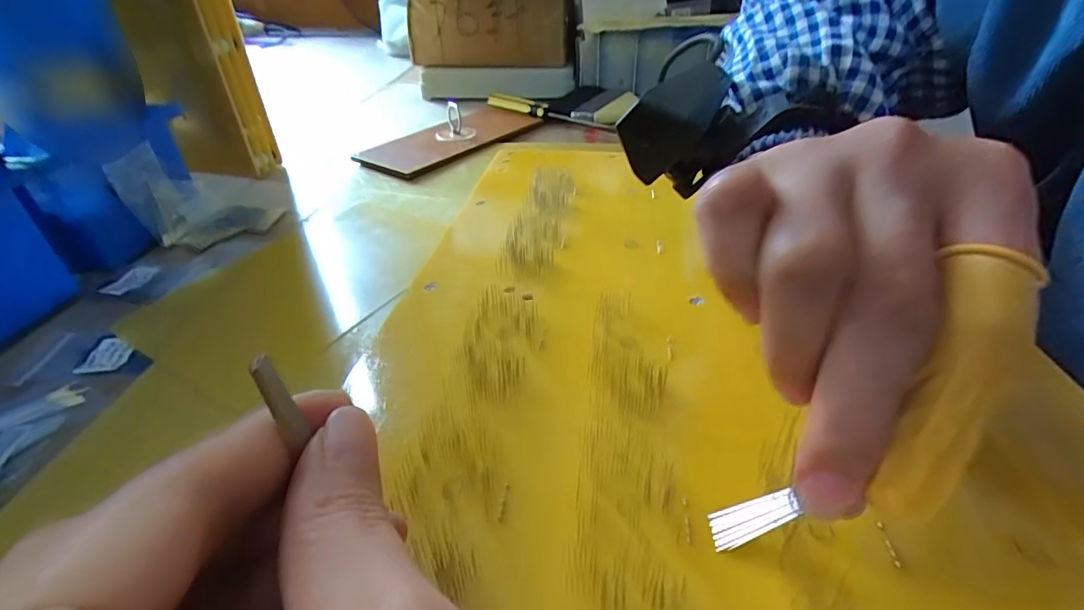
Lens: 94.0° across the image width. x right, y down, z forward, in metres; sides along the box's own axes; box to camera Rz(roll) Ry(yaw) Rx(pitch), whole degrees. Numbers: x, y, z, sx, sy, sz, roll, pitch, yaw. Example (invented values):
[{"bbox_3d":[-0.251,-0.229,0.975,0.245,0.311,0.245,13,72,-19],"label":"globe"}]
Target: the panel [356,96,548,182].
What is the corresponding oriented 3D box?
[{"bbox_3d":[-0.095,-0.181,0.522,0.099,0.034,0.199,21,42,28],"label":"panel"}]

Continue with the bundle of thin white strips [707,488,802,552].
[{"bbox_3d":[0.052,0.052,0.125,0.021,0.004,0.010,-31,31,14],"label":"bundle of thin white strips"}]

